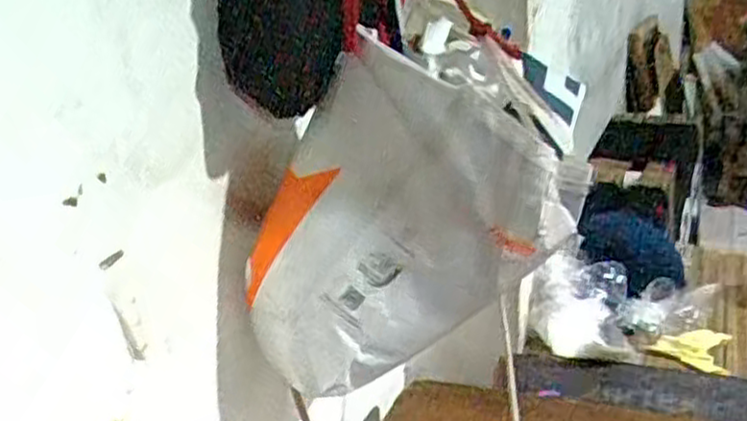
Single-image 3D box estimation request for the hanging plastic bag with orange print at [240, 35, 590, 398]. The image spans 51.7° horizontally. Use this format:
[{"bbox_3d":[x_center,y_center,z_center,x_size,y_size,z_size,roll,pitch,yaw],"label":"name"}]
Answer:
[{"bbox_3d":[0.029,0.014,0.656,0.288,0.263,0.070,-1,21,6],"label":"hanging plastic bag with orange print"}]

